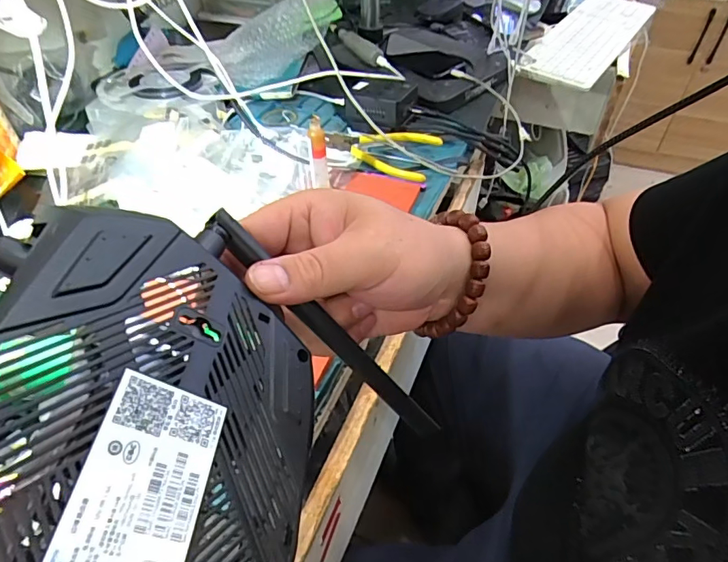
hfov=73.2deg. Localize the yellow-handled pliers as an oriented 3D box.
[{"bbox_3d":[0.020,-0.167,0.613,0.135,0.015,0.076,17,49,17],"label":"yellow-handled pliers"}]

